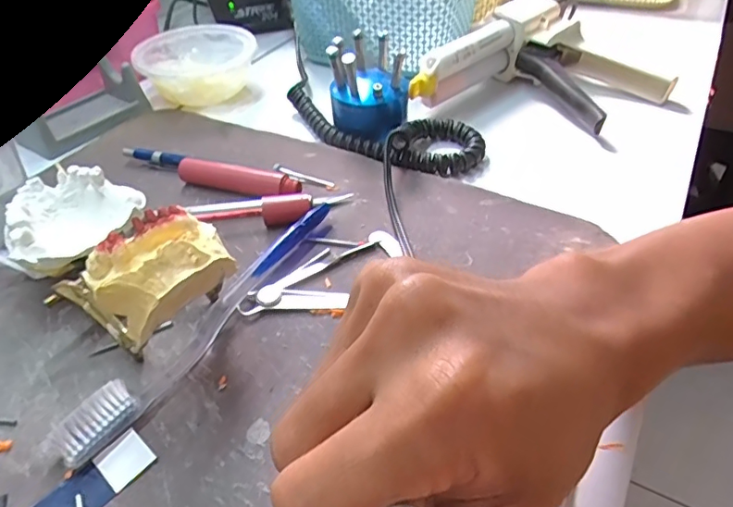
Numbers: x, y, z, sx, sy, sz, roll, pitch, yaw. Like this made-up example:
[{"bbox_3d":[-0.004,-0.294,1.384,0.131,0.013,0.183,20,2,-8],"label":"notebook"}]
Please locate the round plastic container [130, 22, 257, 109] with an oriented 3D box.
[{"bbox_3d":[-0.149,-0.168,0.478,0.099,0.040,0.099,-2,43,1],"label":"round plastic container"}]

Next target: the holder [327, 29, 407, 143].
[{"bbox_3d":[0.001,-0.126,0.403,0.057,0.065,0.061,-6,43,-3],"label":"holder"}]

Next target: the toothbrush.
[{"bbox_3d":[-0.074,0.029,0.277,0.017,0.014,0.188,23,49,25],"label":"toothbrush"}]

